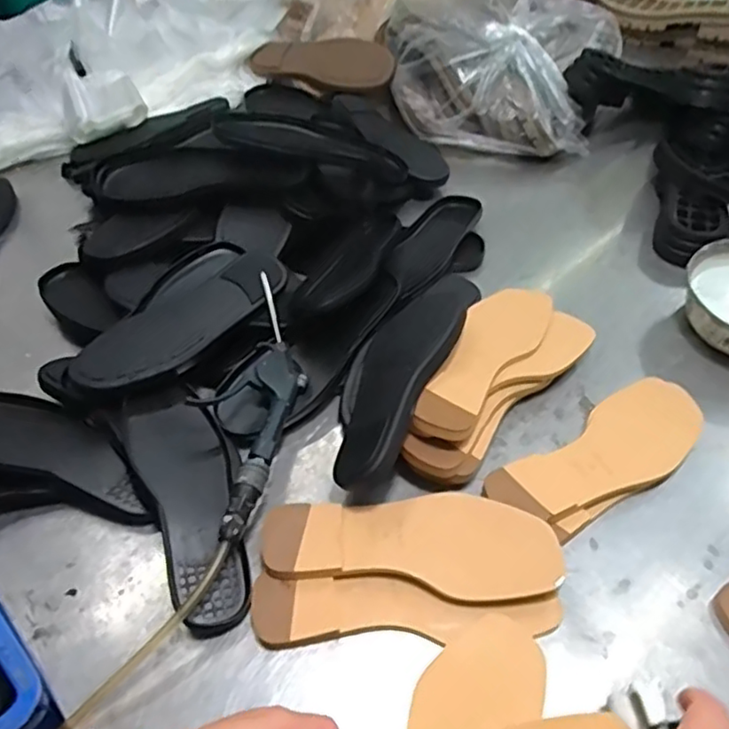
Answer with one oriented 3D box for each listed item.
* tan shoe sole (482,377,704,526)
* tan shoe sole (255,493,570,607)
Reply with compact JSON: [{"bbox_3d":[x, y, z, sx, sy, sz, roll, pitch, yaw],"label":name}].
[{"bbox_3d":[0.222,0.085,0.589,0.225,0.026,0.086,-29,55,-21],"label":"tan shoe sole"},{"bbox_3d":[0.037,0.149,0.529,0.239,0.023,0.080,1,50,2],"label":"tan shoe sole"}]

